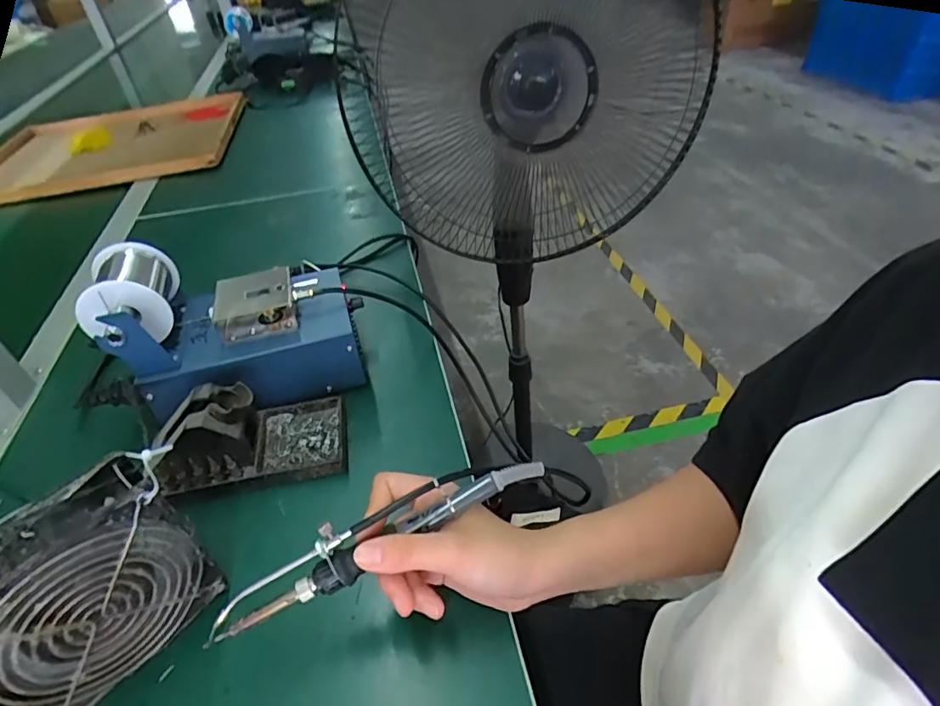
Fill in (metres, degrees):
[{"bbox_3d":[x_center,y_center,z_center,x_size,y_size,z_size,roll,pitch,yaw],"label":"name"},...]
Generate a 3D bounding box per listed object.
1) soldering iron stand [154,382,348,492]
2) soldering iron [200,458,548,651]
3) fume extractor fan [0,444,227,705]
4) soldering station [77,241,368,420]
[{"bbox_3d":[-0.176,0.058,0.430,0.139,0.068,0.082,-8,41,-5],"label":"soldering iron stand"},{"bbox_3d":[-0.054,0.105,0.308,0.205,0.026,0.022,-27,45,-9],"label":"soldering iron"},{"bbox_3d":[-0.218,0.138,0.305,0.045,0.122,0.126,29,50,32],"label":"fume extractor fan"},{"bbox_3d":[-0.205,-0.014,0.473,0.209,0.139,0.107,-8,41,-5],"label":"soldering station"}]

